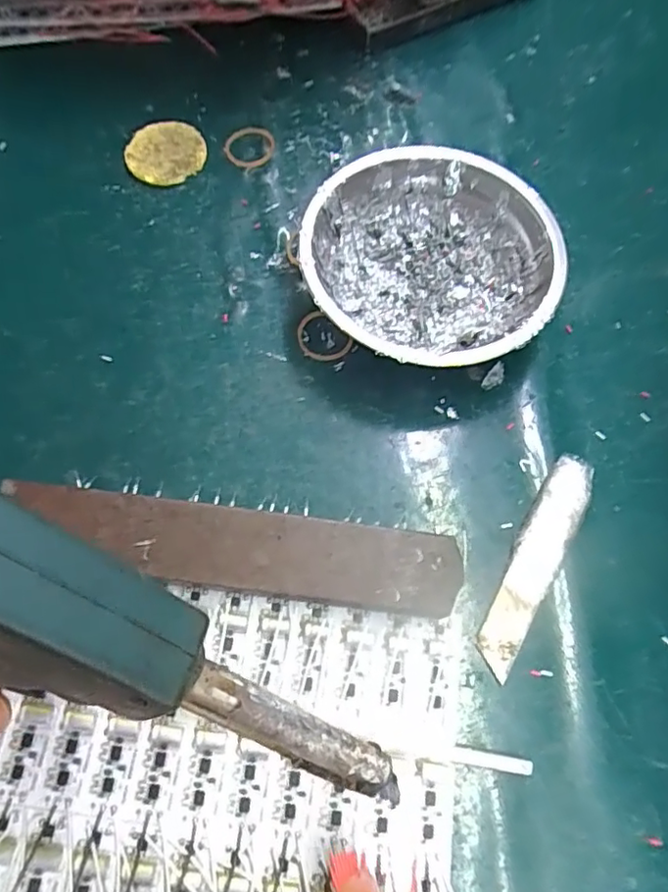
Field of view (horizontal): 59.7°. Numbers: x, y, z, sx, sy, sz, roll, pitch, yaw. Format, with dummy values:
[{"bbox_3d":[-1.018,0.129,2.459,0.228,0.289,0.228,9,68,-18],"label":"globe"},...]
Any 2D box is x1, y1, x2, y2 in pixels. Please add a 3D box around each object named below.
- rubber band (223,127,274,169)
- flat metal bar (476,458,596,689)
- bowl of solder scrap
[{"bbox_3d":[-0.050,-0.179,0.347,0.029,0.004,0.030,1,68,-1],"label":"rubber band"},{"bbox_3d":[0.090,0.051,0.260,0.020,0.010,0.102,29,70,10],"label":"flat metal bar"},{"bbox_3d":[0.047,-0.088,0.296,0.121,0.041,0.121,4,68,0],"label":"bowl of solder scrap"}]

